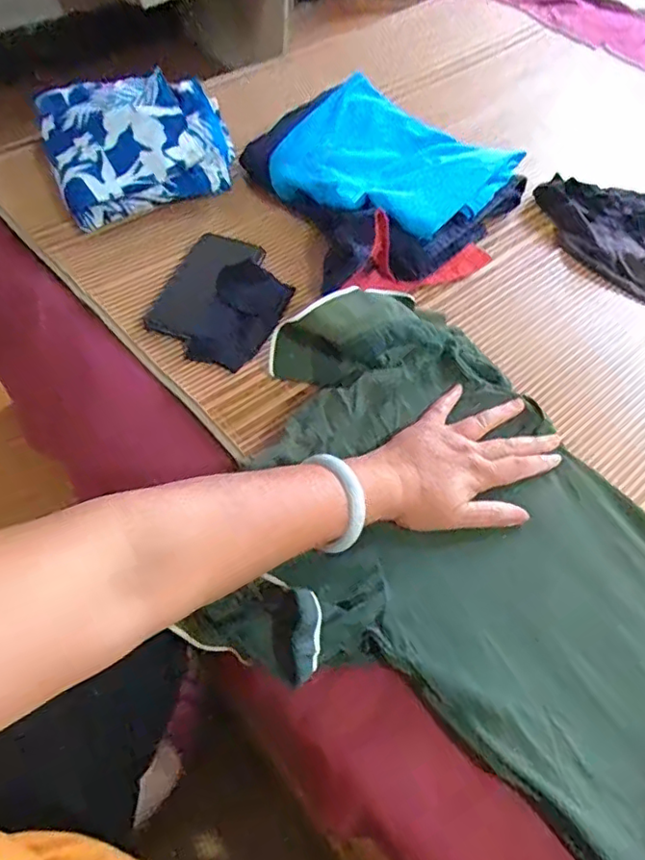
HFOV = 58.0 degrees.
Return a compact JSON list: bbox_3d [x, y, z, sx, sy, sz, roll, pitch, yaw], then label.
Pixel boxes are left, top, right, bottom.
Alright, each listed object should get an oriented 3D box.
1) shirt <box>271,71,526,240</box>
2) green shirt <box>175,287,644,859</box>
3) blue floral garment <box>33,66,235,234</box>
[{"bbox_3d":[0.085,-0.324,0.716,0.254,0.063,0.238,36,60,21],"label":"shirt"},{"bbox_3d":[0.157,0.165,0.389,0.347,0.066,0.695,-29,63,-22],"label":"green shirt"},{"bbox_3d":[-0.220,-0.355,0.716,0.224,0.098,0.159,-19,57,-16],"label":"blue floral garment"}]

